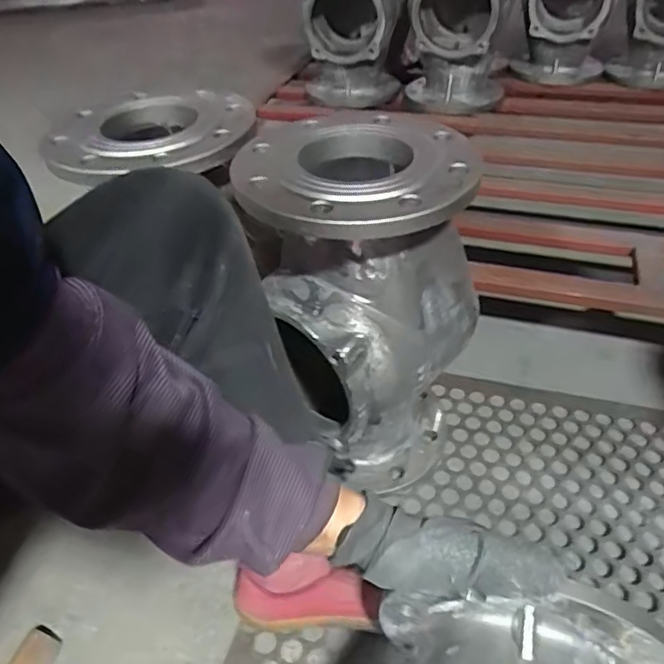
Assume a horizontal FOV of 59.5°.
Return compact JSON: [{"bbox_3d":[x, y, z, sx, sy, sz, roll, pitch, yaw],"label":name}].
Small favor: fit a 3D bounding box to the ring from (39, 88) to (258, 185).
[{"bbox_3d":[-0.184,-0.207,0.591,0.192,0.023,0.193,-2,41,2],"label":"ring"}]

